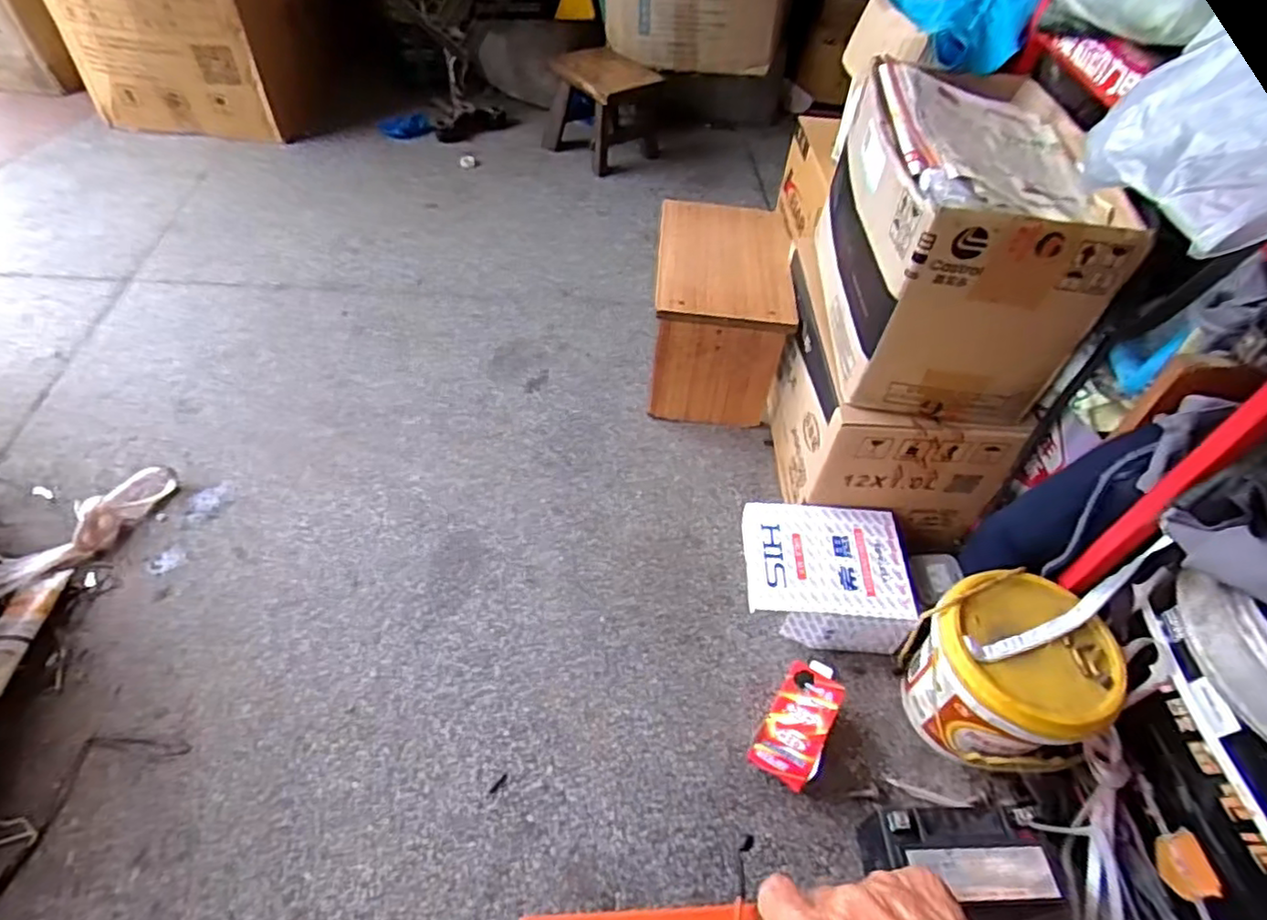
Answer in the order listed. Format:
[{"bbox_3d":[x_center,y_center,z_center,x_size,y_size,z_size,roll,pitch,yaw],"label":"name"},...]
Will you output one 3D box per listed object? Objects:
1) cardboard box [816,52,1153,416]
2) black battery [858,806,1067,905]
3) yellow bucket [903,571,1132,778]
[{"bbox_3d":[0.368,-0.277,0.794,0.227,0.237,0.397,8,50,0],"label":"cardboard box"},{"bbox_3d":[0.306,0.388,0.656,0.156,0.103,0.081,1,50,-6],"label":"black battery"},{"bbox_3d":[0.400,0.240,0.737,0.166,0.161,0.180,-12,52,-16],"label":"yellow bucket"}]

